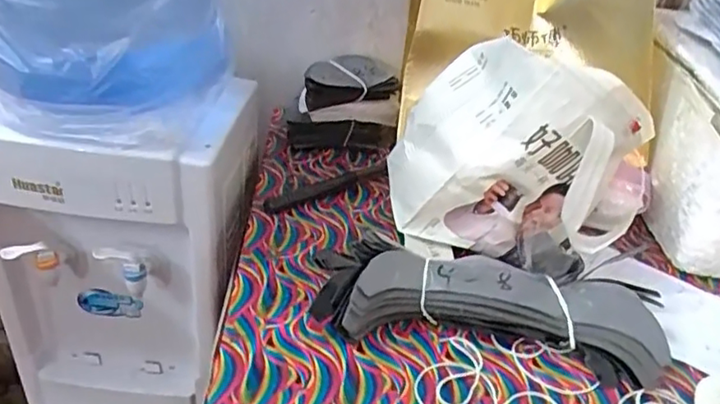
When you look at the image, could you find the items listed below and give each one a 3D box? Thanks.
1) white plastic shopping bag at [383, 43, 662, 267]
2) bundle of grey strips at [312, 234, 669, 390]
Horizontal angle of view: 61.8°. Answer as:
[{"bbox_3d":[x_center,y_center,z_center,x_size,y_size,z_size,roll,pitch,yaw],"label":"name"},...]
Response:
[{"bbox_3d":[0.153,-0.048,0.641,0.238,0.207,0.108,14,34,11],"label":"white plastic shopping bag"},{"bbox_3d":[0.121,0.096,0.558,0.323,0.064,0.093,7,34,-1],"label":"bundle of grey strips"}]

